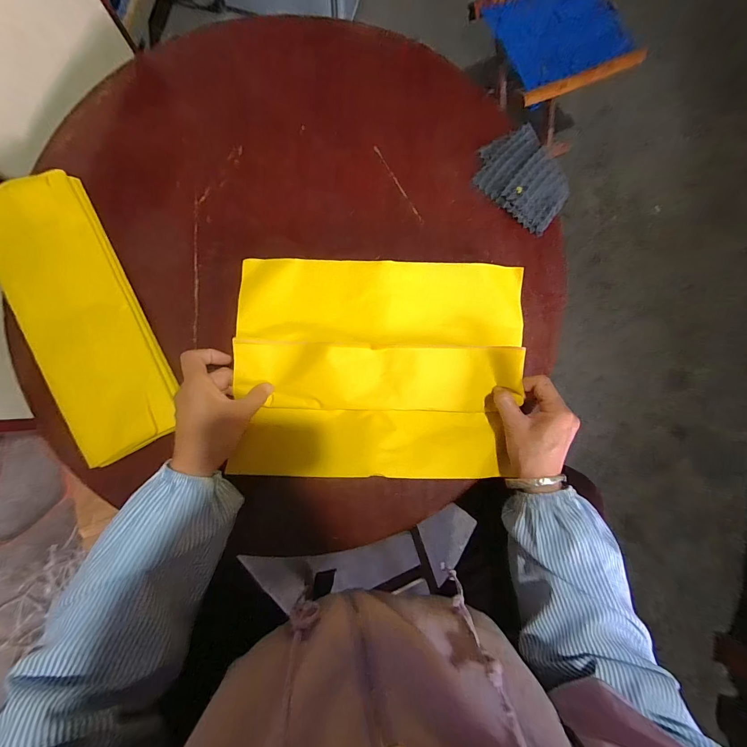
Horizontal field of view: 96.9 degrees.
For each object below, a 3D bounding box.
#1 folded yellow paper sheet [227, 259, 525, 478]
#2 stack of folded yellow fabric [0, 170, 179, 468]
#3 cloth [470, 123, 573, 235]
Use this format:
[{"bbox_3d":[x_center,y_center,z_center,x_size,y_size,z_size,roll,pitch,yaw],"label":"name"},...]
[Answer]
[{"bbox_3d":[0.010,-0.007,0.403,0.337,0.026,0.256,1,85,-4],"label":"folded yellow paper sheet"},{"bbox_3d":[-0.357,-0.072,0.399,0.123,0.029,0.353,-27,88,-6],"label":"stack of folded yellow fabric"},{"bbox_3d":[0.217,-0.281,0.470,0.135,0.017,0.115,40,84,0],"label":"cloth"}]

